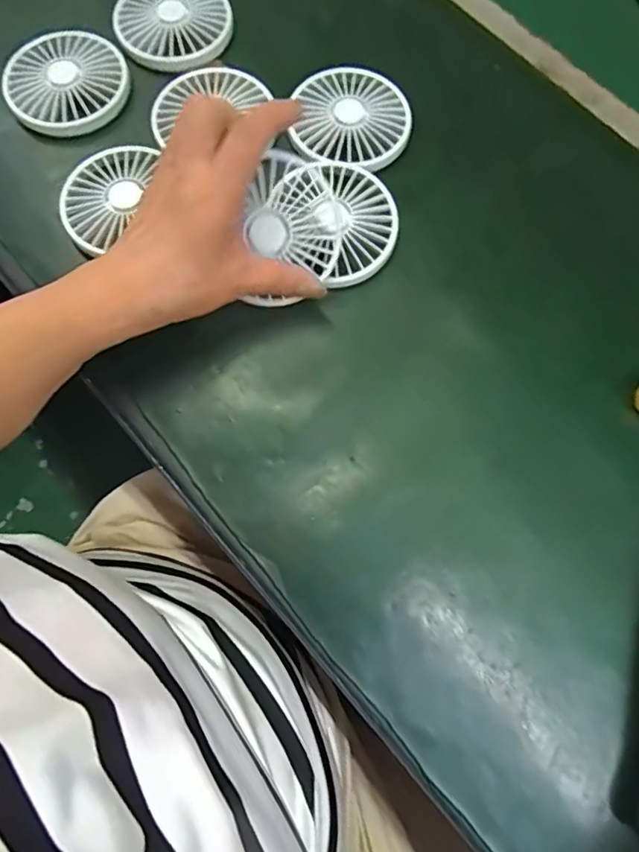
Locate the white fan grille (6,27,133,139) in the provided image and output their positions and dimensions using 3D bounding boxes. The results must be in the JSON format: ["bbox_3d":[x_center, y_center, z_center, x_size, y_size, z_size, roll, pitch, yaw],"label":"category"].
[{"bbox_3d":[-0.185,-0.255,0.397,0.080,0.009,0.084,4,73,-1],"label":"white fan grille"}]

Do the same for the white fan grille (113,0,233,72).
[{"bbox_3d":[-0.113,-0.314,0.416,0.086,0.010,0.085,1,73,-2],"label":"white fan grille"}]

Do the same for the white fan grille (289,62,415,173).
[{"bbox_3d":[0.021,-0.224,0.395,0.085,0.014,0.087,1,73,-2],"label":"white fan grille"}]

